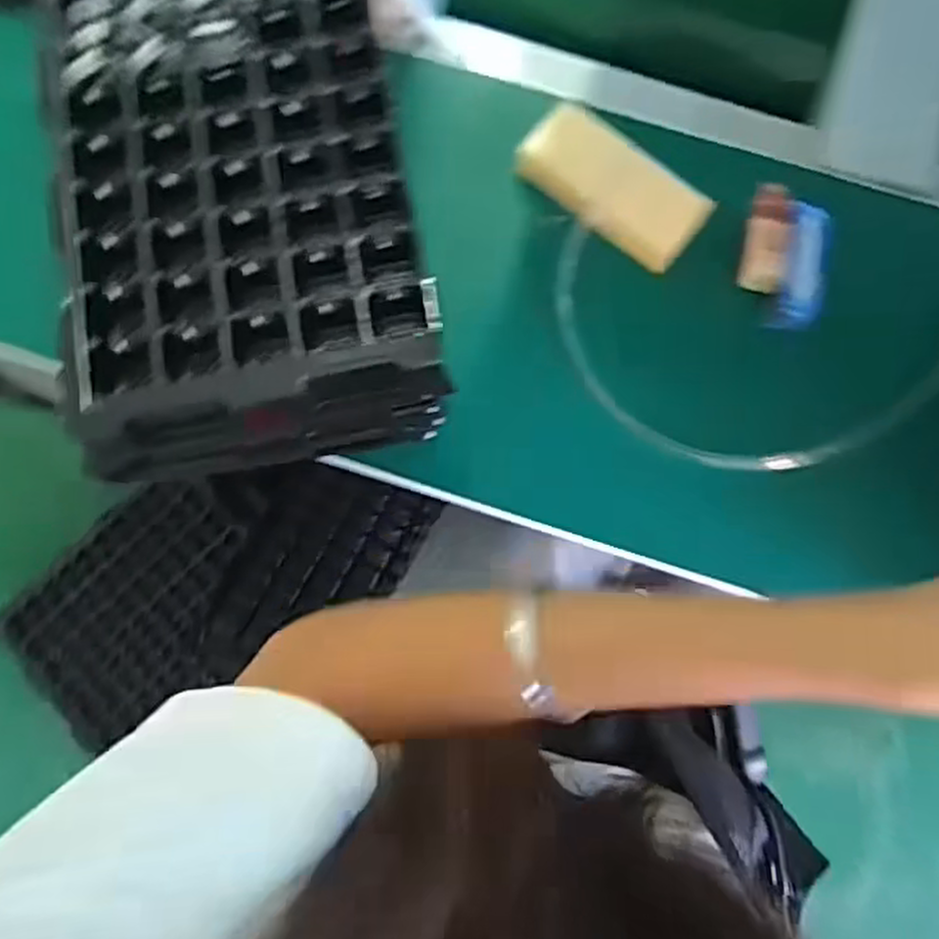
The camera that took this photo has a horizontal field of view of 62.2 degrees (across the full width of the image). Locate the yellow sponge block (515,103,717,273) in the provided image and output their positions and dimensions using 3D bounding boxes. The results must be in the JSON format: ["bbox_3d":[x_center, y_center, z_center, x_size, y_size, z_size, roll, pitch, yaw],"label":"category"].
[{"bbox_3d":[0.094,-0.184,0.509,0.124,0.029,0.051,31,80,-7],"label":"yellow sponge block"}]

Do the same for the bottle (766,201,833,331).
[{"bbox_3d":[0.221,-0.132,0.518,0.031,0.026,0.086,14,79,4],"label":"bottle"}]

